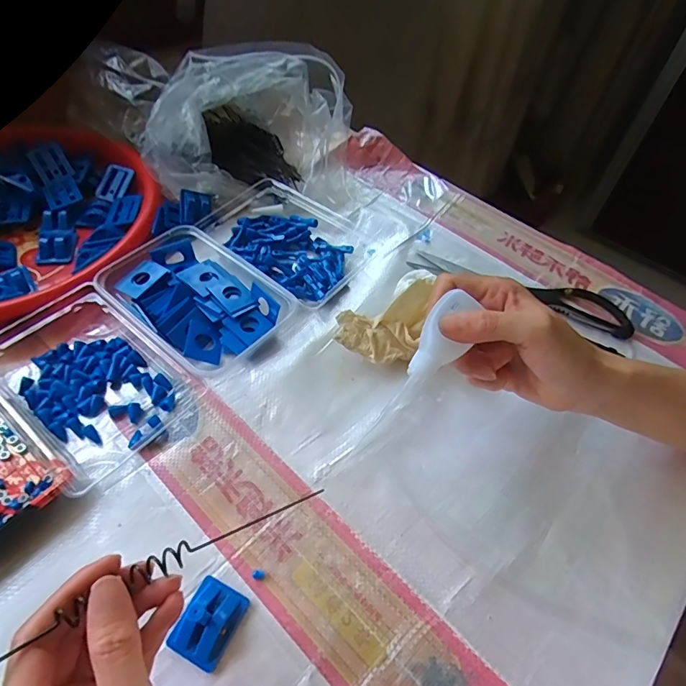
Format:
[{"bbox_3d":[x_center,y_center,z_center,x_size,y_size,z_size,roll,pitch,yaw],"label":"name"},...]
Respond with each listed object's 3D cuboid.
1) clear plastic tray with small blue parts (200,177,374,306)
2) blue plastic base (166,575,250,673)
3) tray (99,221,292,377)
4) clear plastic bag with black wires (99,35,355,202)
[{"bbox_3d":[-0.060,-0.122,0.488,0.187,0.034,0.120,34,59,19],"label":"clear plastic tray with small blue parts"},{"bbox_3d":[-0.085,0.175,0.285,0.034,0.016,0.044,23,56,13],"label":"blue plastic base"},{"bbox_3d":[-0.139,-0.043,0.424,0.157,0.035,0.109,34,59,20],"label":"tray"},{"bbox_3d":[-0.120,-0.259,0.528,0.248,0.116,0.145,0,54,-3],"label":"clear plastic bag with black wires"}]

